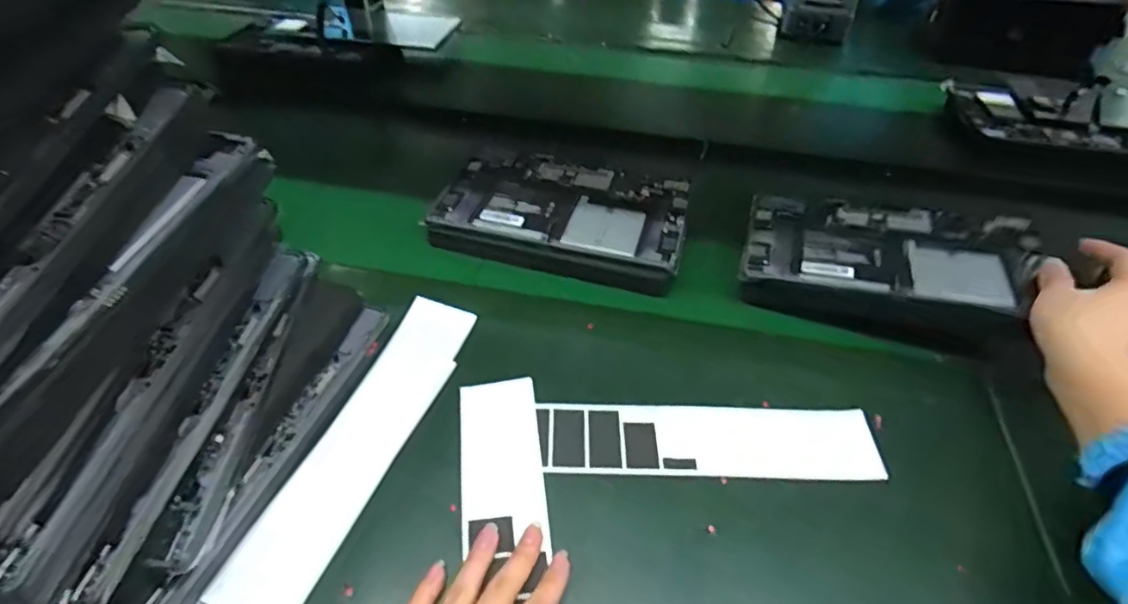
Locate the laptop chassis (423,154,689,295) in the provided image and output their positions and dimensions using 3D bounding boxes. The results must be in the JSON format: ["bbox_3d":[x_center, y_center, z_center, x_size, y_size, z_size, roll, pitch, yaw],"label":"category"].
[{"bbox_3d":[-0.002,-0.096,0.618,0.252,0.018,0.161,12,47,10],"label":"laptop chassis"}]

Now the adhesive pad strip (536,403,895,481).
[{"bbox_3d":[0.107,0.104,0.441,0.245,0.006,0.061,2,46,1],"label":"adhesive pad strip"}]

